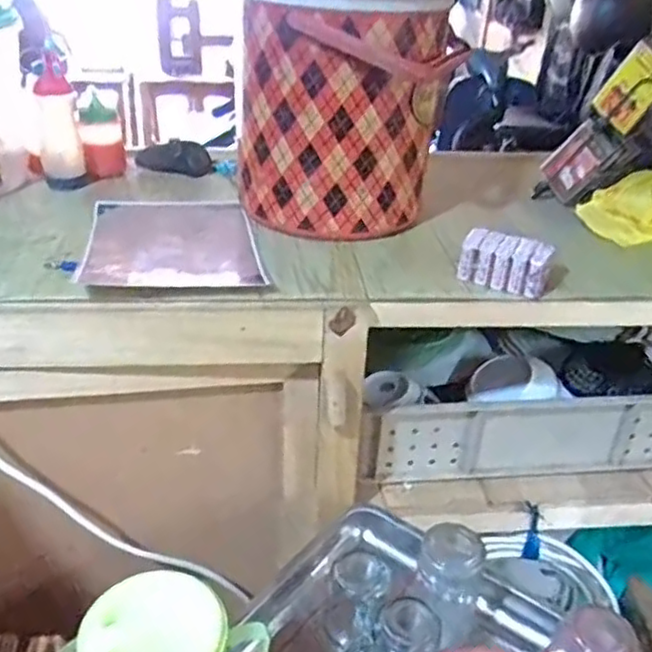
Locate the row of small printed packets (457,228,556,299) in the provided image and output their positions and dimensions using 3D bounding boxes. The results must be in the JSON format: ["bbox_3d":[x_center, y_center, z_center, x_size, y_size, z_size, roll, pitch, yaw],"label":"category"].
[{"bbox_3d":[0.217,-0.079,0.830,0.103,0.054,0.048,17,34,20],"label":"row of small printed packets"}]

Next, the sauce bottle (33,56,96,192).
[{"bbox_3d":[-0.391,-0.297,1.028,0.062,0.173,0.059,3,32,-1],"label":"sauce bottle"}]

